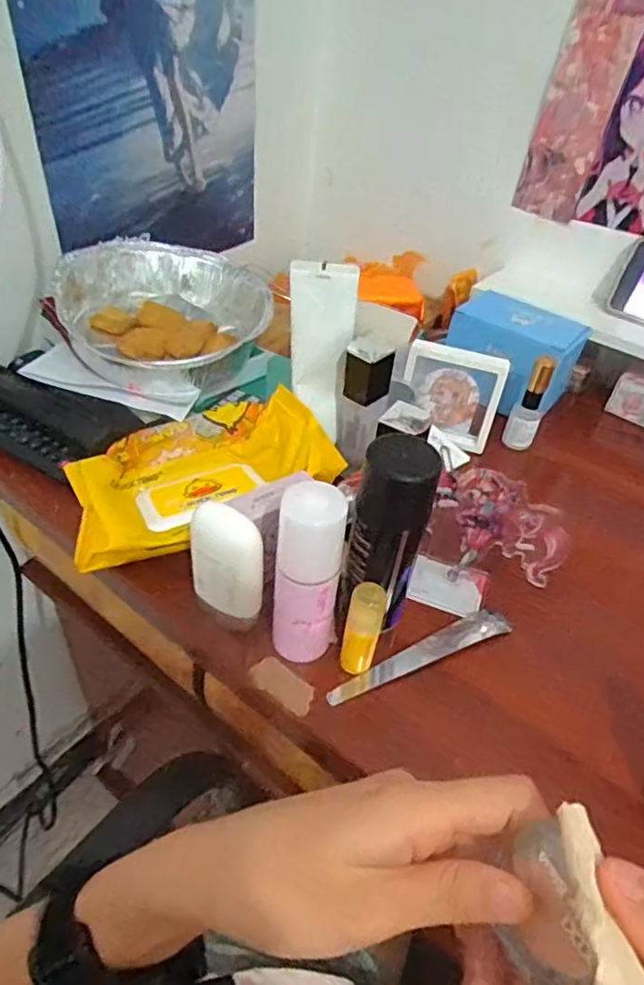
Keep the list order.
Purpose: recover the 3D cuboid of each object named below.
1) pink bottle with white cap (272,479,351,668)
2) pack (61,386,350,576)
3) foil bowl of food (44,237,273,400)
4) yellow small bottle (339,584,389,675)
[{"bbox_3d":[-0.008,0.054,0.365,0.036,0.126,0.035,6,41,-1],"label":"pink bottle with white cap"},{"bbox_3d":[-0.096,-0.019,0.476,0.196,0.050,0.115,-17,47,-26],"label":"pack"},{"bbox_3d":[-0.139,-0.161,0.562,0.166,0.064,0.193,-12,45,-21],"label":"foil bowl of food"},{"bbox_3d":[0.026,0.083,0.380,0.021,0.068,0.027,14,41,7],"label":"yellow small bottle"}]

